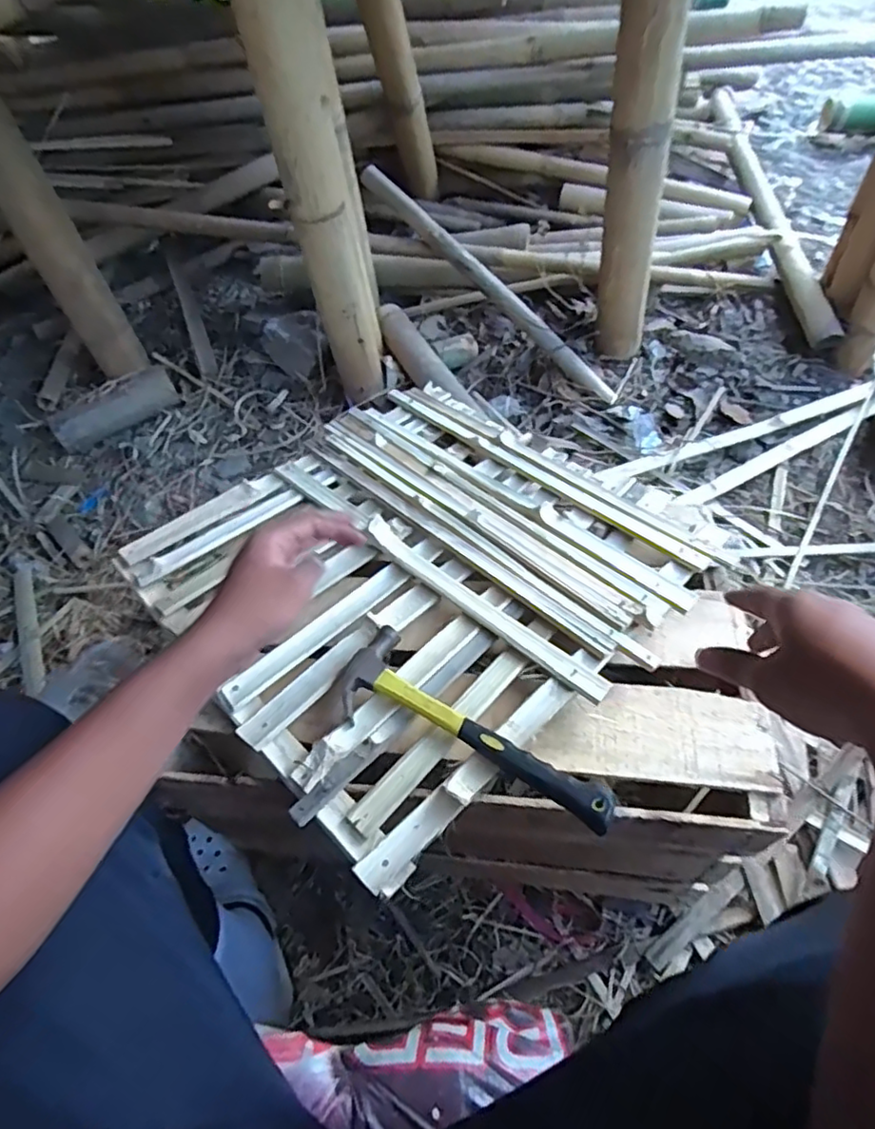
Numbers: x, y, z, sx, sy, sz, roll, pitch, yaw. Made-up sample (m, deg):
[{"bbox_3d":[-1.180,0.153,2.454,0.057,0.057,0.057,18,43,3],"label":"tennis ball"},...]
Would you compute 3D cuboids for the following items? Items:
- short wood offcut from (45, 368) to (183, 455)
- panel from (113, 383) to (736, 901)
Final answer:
[{"bbox_3d":[-0.696,-0.335,1.326,0.260,0.076,0.074,-34,61,-18],"label":"short wood offcut"},{"bbox_3d":[-0.027,-0.008,0.694,0.506,0.034,0.506,34,62,30],"label":"panel"}]

